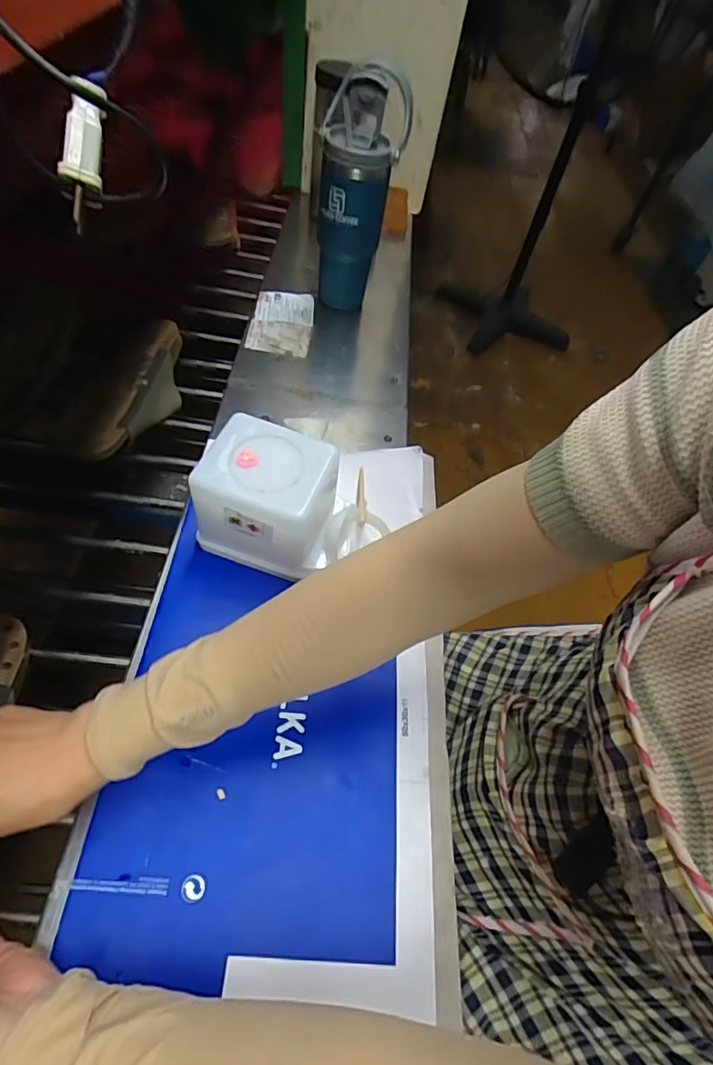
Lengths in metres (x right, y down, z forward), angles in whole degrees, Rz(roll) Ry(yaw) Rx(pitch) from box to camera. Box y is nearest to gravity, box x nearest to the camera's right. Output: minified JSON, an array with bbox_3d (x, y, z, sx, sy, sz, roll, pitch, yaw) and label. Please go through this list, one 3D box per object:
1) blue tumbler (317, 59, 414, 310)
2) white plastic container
[{"bbox_3d":[-0.002,-0.440,0.684,0.111,0.261,0.096,7,57,-7],"label":"blue tumbler"},{"bbox_3d":[-0.082,-0.029,0.486,0.119,0.106,0.105,24,57,7],"label":"white plastic container"}]

